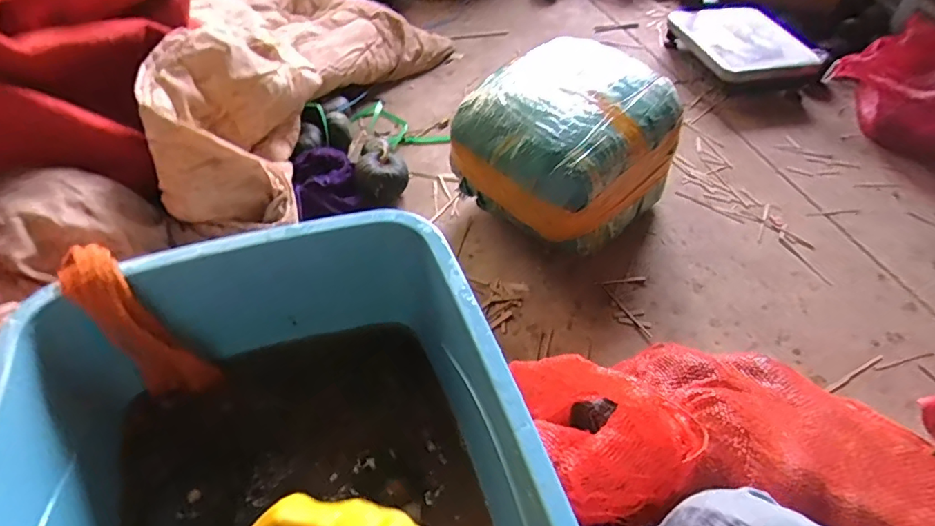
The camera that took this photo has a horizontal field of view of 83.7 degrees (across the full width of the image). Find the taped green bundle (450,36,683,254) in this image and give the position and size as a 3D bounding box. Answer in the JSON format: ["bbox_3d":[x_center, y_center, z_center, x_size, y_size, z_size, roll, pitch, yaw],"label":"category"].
[{"bbox_3d":[0.196,-0.231,1.005,0.355,0.218,0.325,-36,62,-28],"label":"taped green bundle"}]

